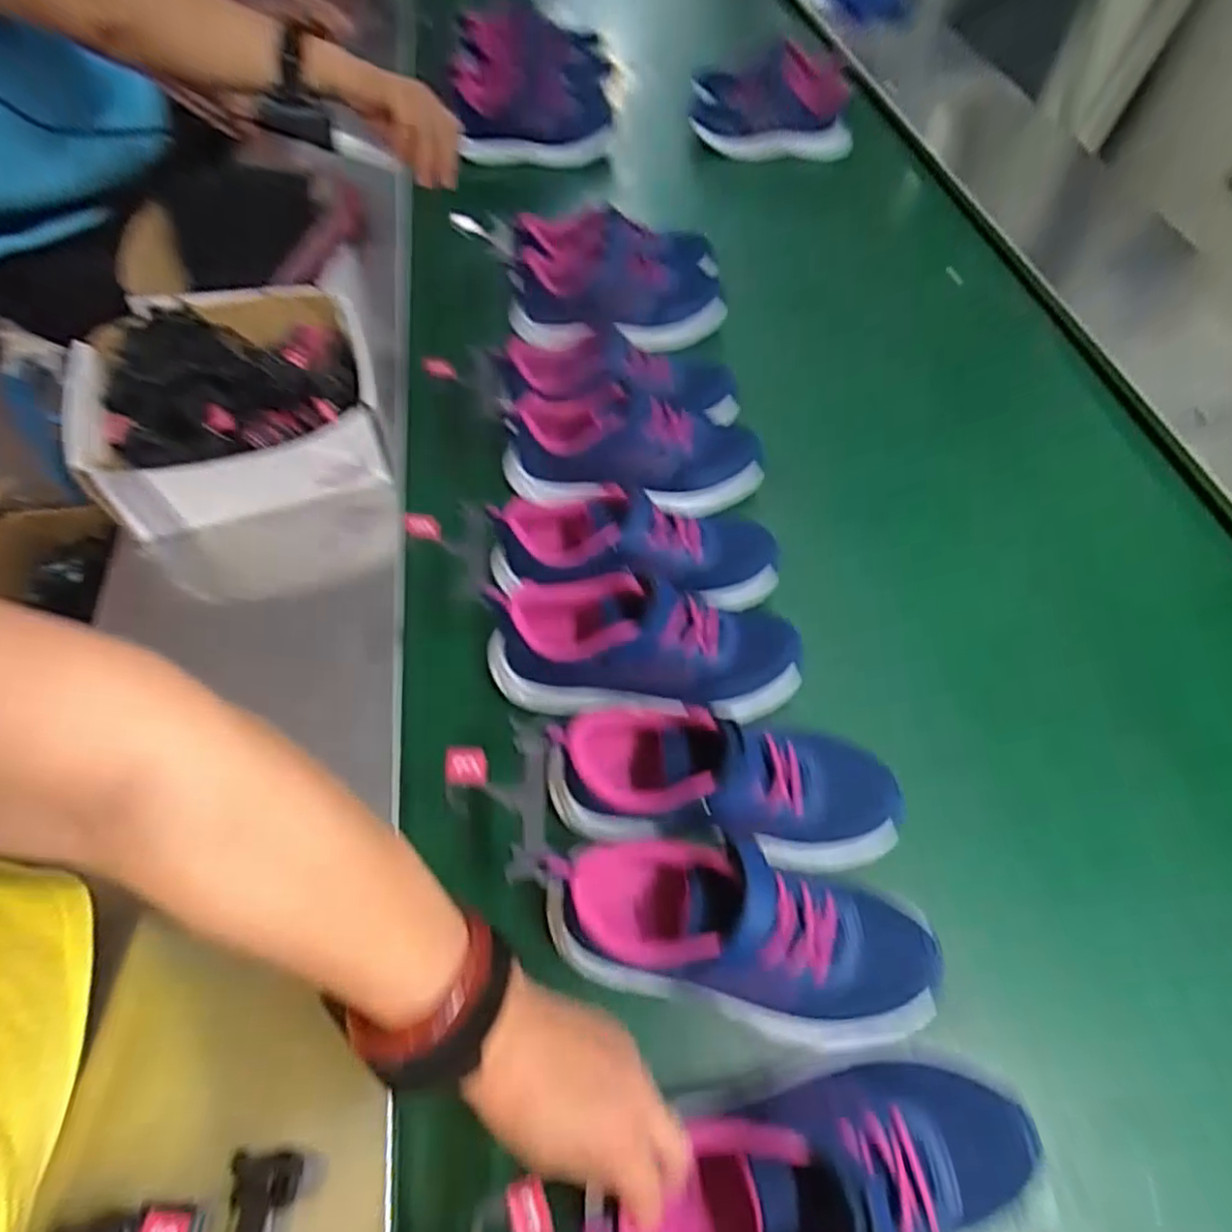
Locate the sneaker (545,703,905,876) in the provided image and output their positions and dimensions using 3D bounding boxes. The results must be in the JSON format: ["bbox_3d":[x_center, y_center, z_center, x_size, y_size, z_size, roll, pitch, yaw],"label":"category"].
[{"bbox_3d":[0.074,0.108,0.463,0.231,0.094,0.078,5,57,3],"label":"sneaker"}]

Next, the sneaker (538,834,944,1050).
[{"bbox_3d":[0.074,0.192,0.418,0.238,0.079,0.087,13,57,8],"label":"sneaker"}]

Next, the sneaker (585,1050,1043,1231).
[{"bbox_3d":[0.104,0.286,0.352,0.231,0.087,0.088,-8,57,-15],"label":"sneaker"}]

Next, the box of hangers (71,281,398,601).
[{"bbox_3d":[-0.341,-0.171,0.647,0.238,0.167,0.222,-15,58,-10],"label":"box of hangers"}]

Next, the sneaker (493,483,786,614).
[{"bbox_3d":[0.020,-0.059,0.568,0.233,0.078,0.090,-5,57,-4],"label":"sneaker"}]

